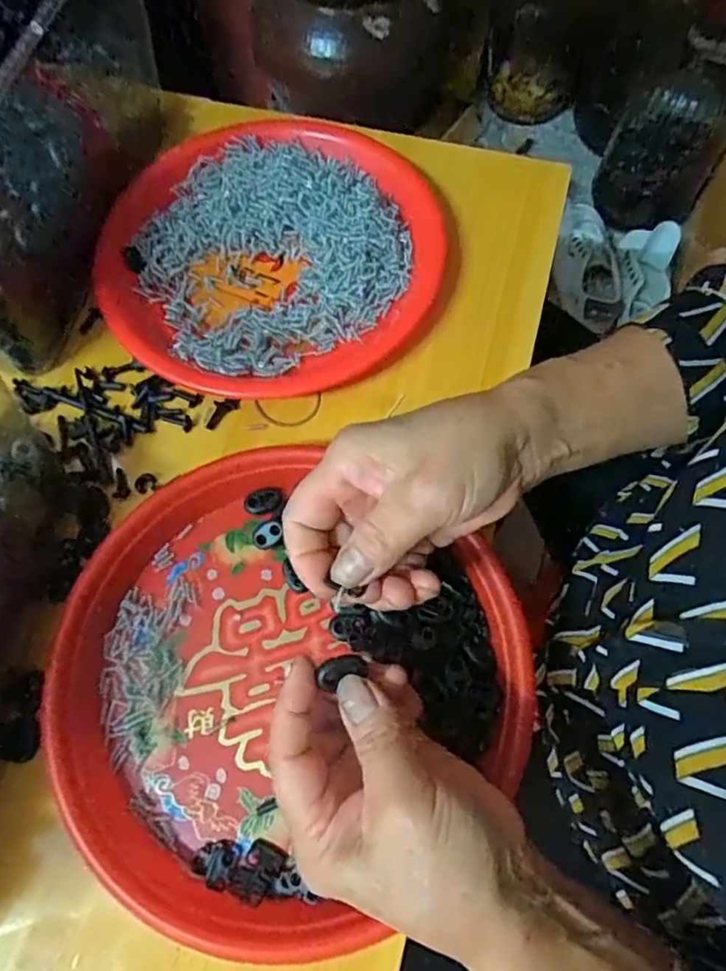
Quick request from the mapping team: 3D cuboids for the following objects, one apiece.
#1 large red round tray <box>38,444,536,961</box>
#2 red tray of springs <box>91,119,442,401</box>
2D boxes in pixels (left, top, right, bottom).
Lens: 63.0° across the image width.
[{"bbox_3d":[-0.045,0.098,0.306,0.234,0.027,0.216,-1,69,2],"label":"large red round tray"},{"bbox_3d":[-0.061,-0.162,0.403,0.229,0.023,0.205,-37,72,-11],"label":"red tray of springs"}]

